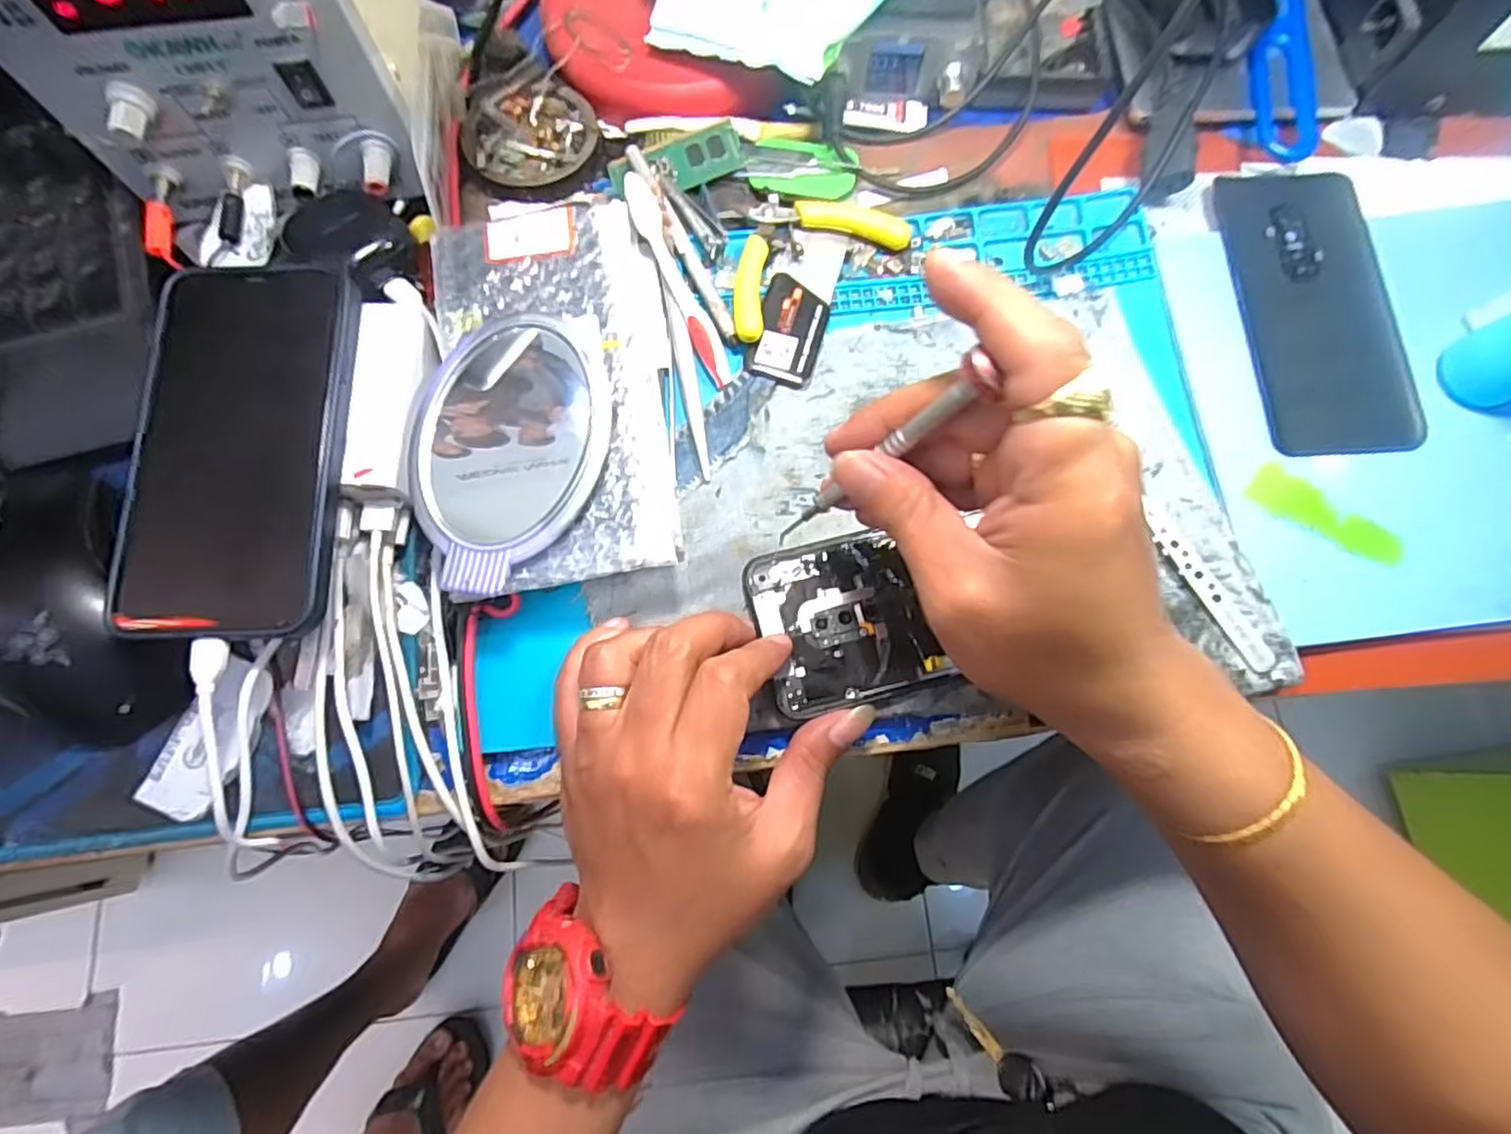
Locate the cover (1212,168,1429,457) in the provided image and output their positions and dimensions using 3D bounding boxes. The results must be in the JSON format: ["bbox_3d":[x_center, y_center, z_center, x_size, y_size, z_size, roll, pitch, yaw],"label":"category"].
[{"bbox_3d":[0.272,-0.129,0.328,0.069,0.005,0.153,-3,75,-1],"label":"cover"}]

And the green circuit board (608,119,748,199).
[{"bbox_3d":[-0.041,-0.210,0.350,0.068,0.006,0.031,-22,76,-6],"label":"green circuit board"}]

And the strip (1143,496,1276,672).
[{"bbox_3d":[0.196,0.010,0.292,0.011,0.004,0.077,-30,75,3],"label":"strip"}]

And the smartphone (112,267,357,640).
[{"bbox_3d":[-0.212,-0.050,0.276,0.081,0.011,0.157,-2,78,0],"label":"smartphone"}]

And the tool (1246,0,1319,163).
[{"bbox_3d":[0.279,-0.296,0.359,0.031,0.013,0.186,8,75,2],"label":"tool"}]

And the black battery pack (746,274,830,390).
[{"bbox_3d":[0.017,-0.118,0.331,0.032,0.004,0.057,15,76,4],"label":"black battery pack"}]

